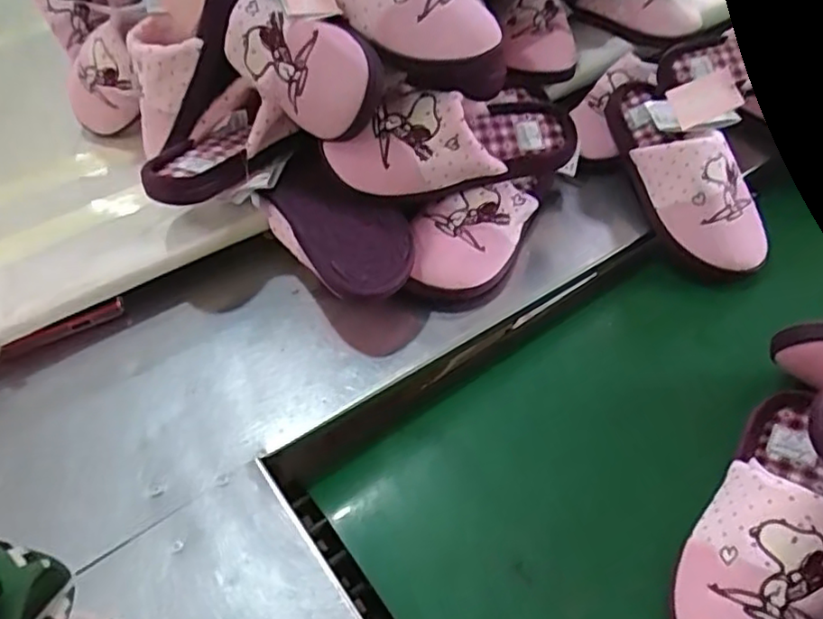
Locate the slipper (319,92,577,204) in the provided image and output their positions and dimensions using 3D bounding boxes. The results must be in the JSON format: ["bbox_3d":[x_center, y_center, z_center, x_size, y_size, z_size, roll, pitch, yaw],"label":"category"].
[{"bbox_3d":[0.035,-0.156,0.587,0.226,0.083,0.077,-13,50,-8],"label":"slipper"}]

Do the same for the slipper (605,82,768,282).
[{"bbox_3d":[0.271,-0.137,0.635,0.086,0.087,0.227,-24,73,-16],"label":"slipper"}]

